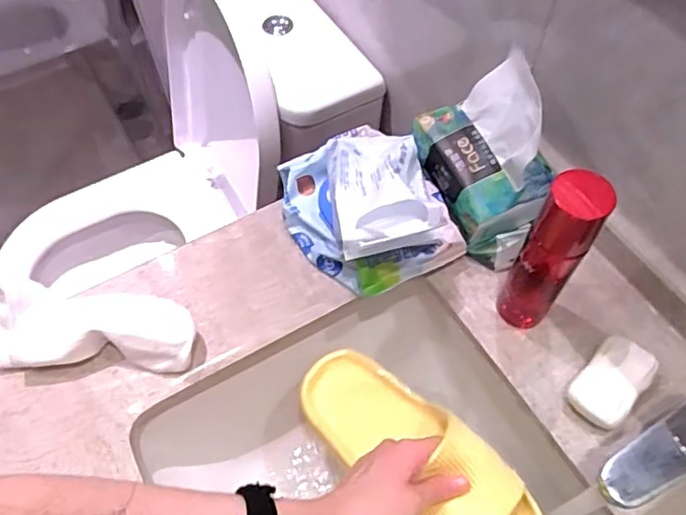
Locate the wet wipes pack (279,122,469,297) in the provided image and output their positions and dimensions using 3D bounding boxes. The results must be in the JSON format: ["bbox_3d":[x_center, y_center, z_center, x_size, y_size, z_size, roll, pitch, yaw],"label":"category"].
[{"bbox_3d":[0.023,-0.054,0.566,0.142,0.088,0.159,-21,60,-13],"label":"wet wipes pack"}]

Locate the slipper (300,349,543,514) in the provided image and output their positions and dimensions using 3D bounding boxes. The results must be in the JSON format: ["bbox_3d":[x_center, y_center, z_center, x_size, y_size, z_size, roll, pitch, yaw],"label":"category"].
[{"bbox_3d":[0.058,0.161,0.482,0.102,0.063,0.242,-34,50,-20],"label":"slipper"}]

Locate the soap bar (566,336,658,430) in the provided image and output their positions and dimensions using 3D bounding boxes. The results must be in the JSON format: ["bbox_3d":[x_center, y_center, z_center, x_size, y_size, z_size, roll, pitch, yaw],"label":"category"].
[{"bbox_3d":[0.229,0.107,0.505,0.046,0.026,0.083,39,65,22],"label":"soap bar"}]

